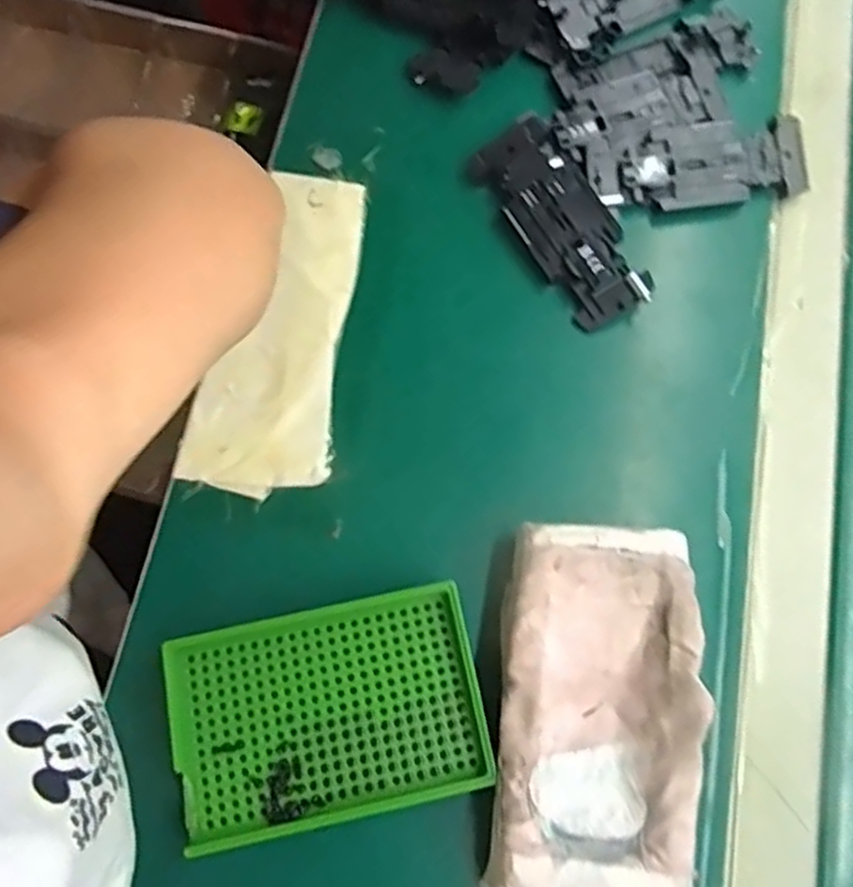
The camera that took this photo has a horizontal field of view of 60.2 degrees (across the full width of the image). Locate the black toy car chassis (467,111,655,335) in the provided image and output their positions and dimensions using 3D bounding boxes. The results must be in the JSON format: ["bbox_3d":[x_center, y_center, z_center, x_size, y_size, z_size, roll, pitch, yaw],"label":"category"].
[{"bbox_3d":[0.076,-0.125,0.416,0.049,0.015,0.127,-30,77,-10],"label":"black toy car chassis"}]

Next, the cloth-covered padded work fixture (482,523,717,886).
[{"bbox_3d":[0.076,0.121,0.335,0.086,0.036,0.161,5,73,0],"label":"cloth-covered padded work fixture"}]

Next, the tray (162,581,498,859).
[{"bbox_3d":[-0.045,0.123,0.340,0.137,0.022,0.088,-11,74,-5],"label":"tray"}]

